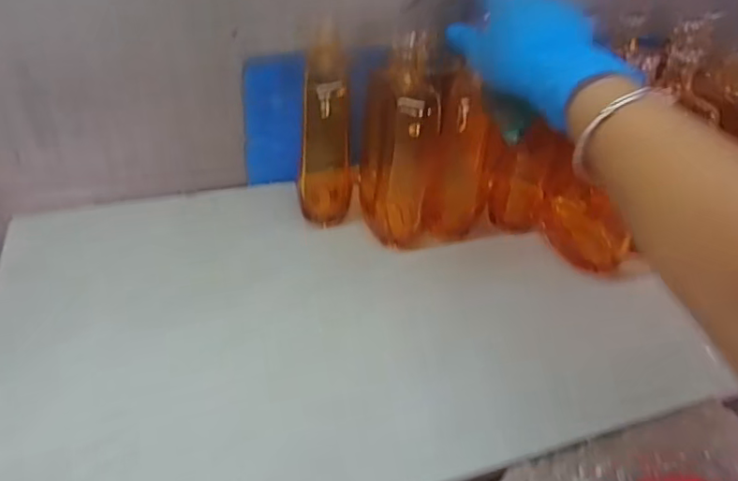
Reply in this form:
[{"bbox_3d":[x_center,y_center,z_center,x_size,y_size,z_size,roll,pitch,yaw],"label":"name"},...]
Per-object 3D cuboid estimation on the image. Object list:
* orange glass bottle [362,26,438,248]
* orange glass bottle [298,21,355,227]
[{"bbox_3d":[0.033,-0.088,0.520,0.056,0.180,0.080,-6,39,-17],"label":"orange glass bottle"},{"bbox_3d":[-0.037,-0.104,0.539,0.055,0.172,0.064,4,37,-4],"label":"orange glass bottle"}]

